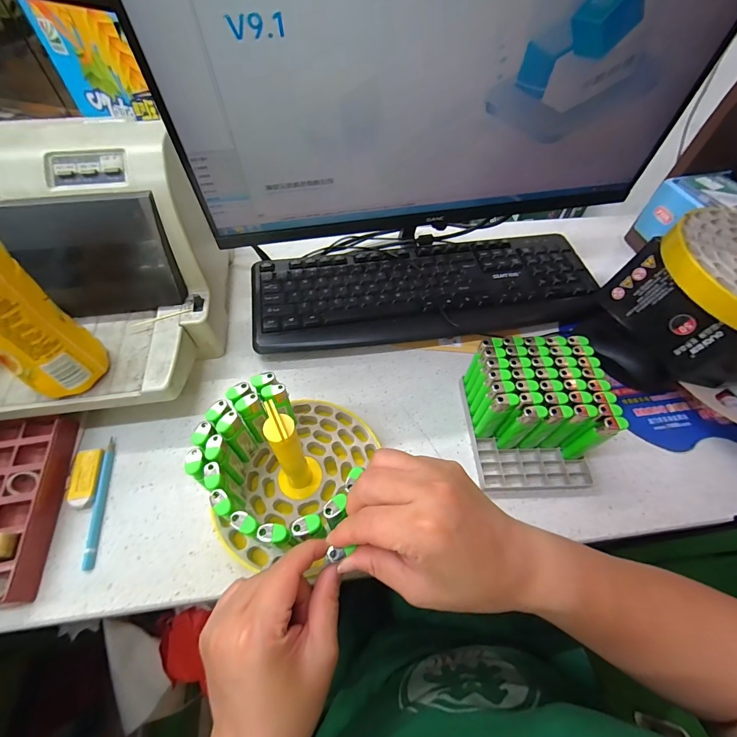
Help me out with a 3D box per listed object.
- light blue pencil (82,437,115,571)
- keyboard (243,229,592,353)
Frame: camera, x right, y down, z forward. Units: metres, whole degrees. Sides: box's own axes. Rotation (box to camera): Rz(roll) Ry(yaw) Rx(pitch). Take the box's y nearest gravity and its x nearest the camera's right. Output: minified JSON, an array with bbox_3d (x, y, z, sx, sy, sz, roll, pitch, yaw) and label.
[{"bbox_3d":[-0.242,0.116,0.323,0.009,0.005,0.115,-8,58,-7],"label":"light blue pencil"},{"bbox_3d":[0.081,-0.107,0.466,0.447,0.033,0.151,-8,58,-7],"label":"keyboard"}]

